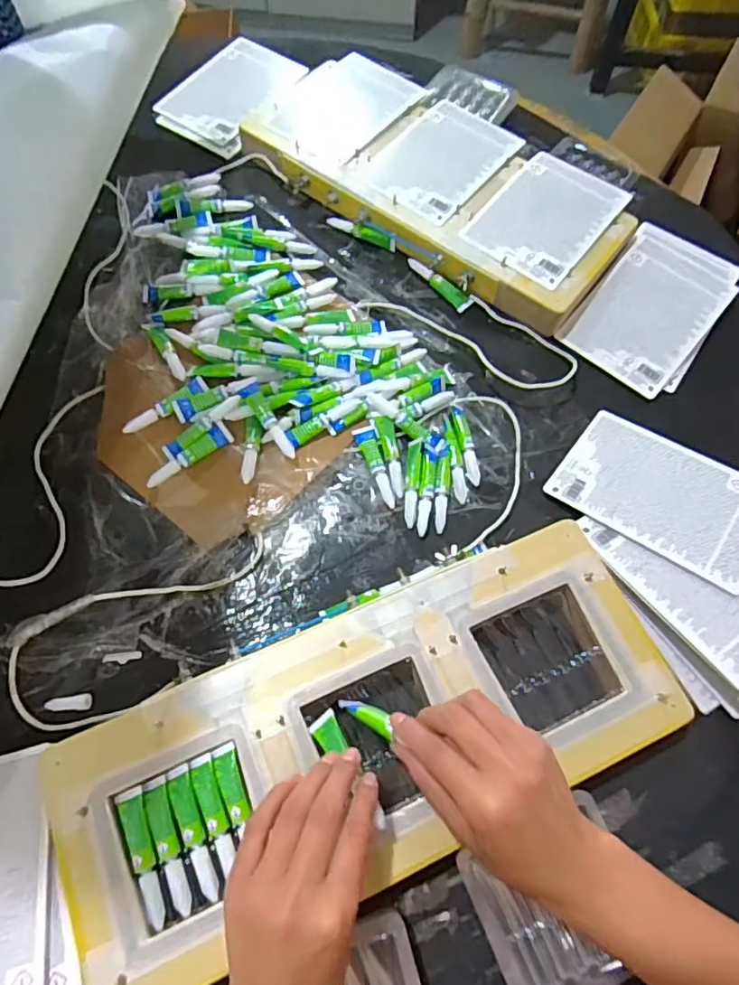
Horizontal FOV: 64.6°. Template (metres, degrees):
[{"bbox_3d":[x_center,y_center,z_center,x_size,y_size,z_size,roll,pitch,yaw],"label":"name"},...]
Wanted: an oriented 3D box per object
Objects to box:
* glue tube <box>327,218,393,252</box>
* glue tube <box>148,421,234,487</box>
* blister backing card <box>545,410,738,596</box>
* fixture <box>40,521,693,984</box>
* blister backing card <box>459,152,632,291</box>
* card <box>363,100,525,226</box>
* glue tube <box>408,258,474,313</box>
[{"bbox_3d":[-0.009,-0.286,0.637,0.083,0.018,0.012,32,71,10],"label":"glue tube"},{"bbox_3d":[-0.159,-0.033,0.514,0.082,0.013,0.018,-32,73,-14],"label":"glue tube"},{"bbox_3d":[0.257,-0.001,0.508,0.170,0.007,0.117,33,66,22],"label":"blister backing card"},{"bbox_3d":[0.006,0.164,0.402,0.422,0.033,0.169,-21,71,-11],"label":"fixture"},{"bbox_3d":[0.186,-0.291,0.613,0.115,0.004,0.162,36,72,14],"label":"blister backing card"},{"bbox_3d":[0.081,-0.369,0.644,0.114,0.004,0.170,36,71,11],"label":"card"},{"bbox_3d":[0.073,-0.222,0.612,0.018,0.011,0.082,-40,75,-16],"label":"glue tube"}]

